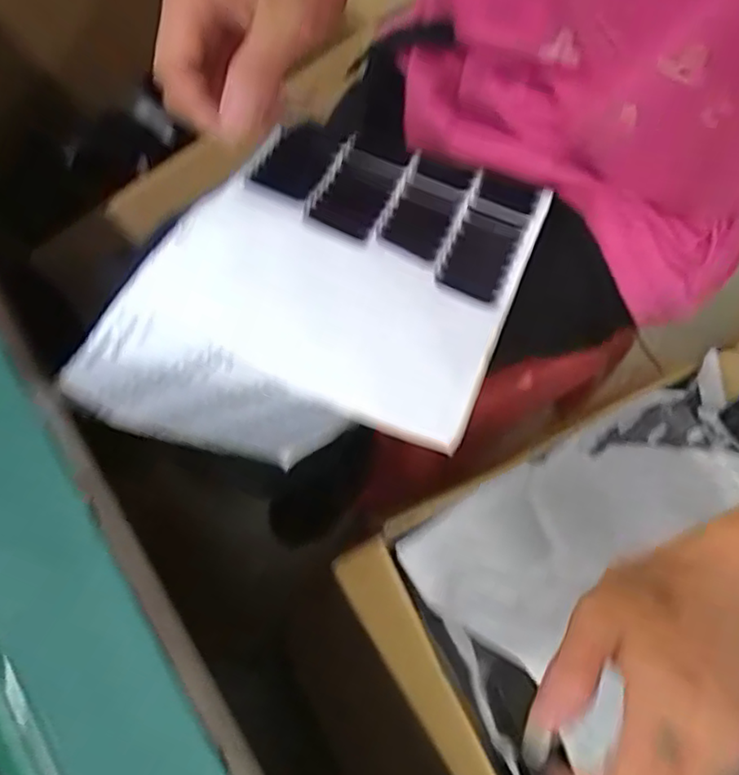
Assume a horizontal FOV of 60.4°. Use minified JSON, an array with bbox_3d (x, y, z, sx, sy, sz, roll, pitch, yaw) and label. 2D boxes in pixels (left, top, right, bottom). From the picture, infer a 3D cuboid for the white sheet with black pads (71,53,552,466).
[{"bbox_3d":[-0.014,-0.043,0.357,0.170,0.097,0.234,31,72,10],"label":"white sheet with black pads"}]

